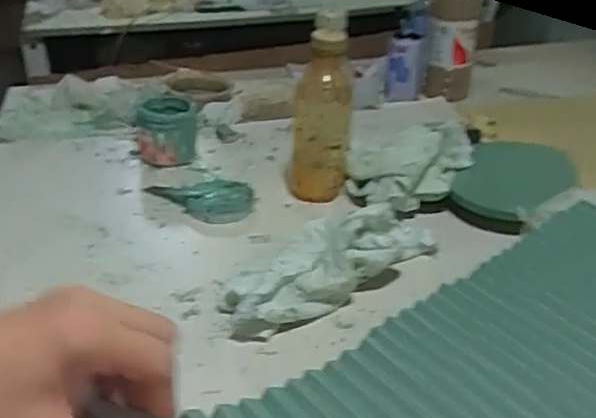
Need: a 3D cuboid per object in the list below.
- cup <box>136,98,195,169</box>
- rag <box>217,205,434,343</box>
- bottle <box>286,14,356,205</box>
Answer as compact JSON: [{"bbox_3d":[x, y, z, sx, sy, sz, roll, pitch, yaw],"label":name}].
[{"bbox_3d":[-0.173,-0.101,0.829,0.075,0.072,0.070,0,30,0],"label":"cup"},{"bbox_3d":[0.040,0.046,0.633,0.257,0.071,0.080,-17,35,-31],"label":"rag"},{"bbox_3d":[0.029,-0.111,0.739,0.067,0.215,0.074,3,31,4],"label":"bottle"}]

